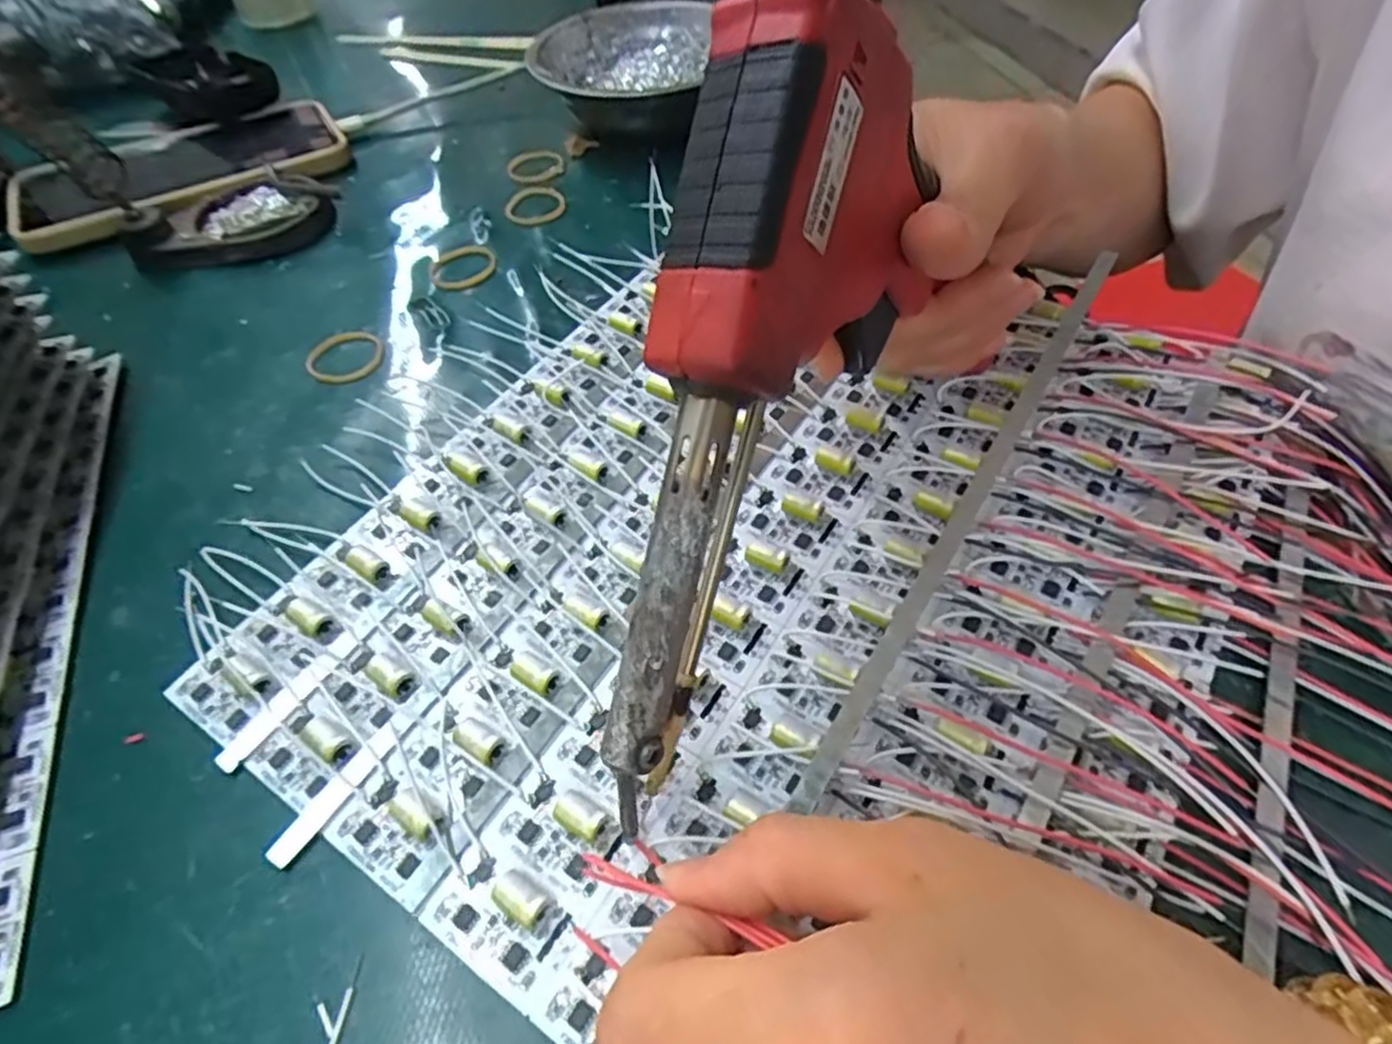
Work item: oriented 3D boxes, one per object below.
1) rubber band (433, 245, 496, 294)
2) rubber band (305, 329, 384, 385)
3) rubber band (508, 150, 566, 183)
[{"bbox_3d":[-0.107,-0.119,0.339,0.029,0.004,0.034,21,57,19],"label":"rubber band"},{"bbox_3d":[-0.147,-0.070,0.306,0.031,0.004,0.033,-26,56,-15],"label":"rubber band"},{"bbox_3d":[-0.087,-0.194,0.398,0.028,0.006,0.027,-2,58,3],"label":"rubber band"}]

